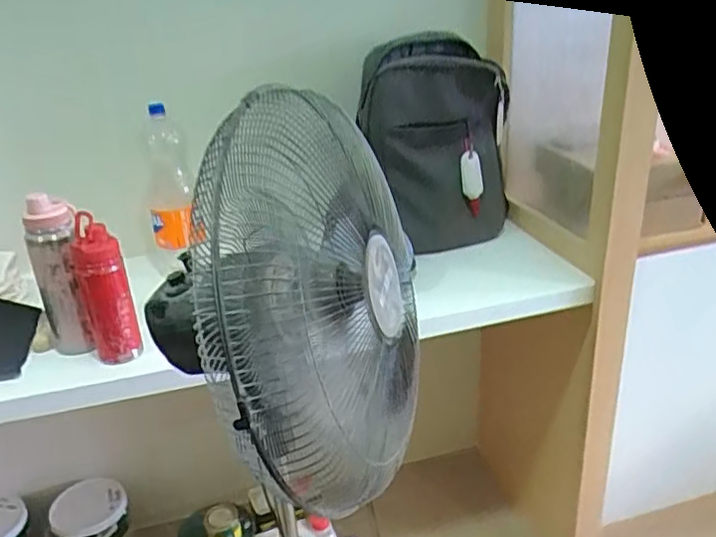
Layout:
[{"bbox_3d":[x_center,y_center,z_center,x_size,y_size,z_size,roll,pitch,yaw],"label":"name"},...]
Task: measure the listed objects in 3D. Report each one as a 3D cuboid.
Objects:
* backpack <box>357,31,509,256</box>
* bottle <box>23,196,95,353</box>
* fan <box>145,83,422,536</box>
[{"bbox_3d":[0.182,-0.288,1.479,0.321,0.430,0.235,1,26,8],"label":"backpack"},{"bbox_3d":[-0.479,0.024,1.026,0.079,0.263,0.075,-9,26,-13],"label":"bottle"},{"bbox_3d":[-0.087,0.426,0.863,0.347,1.237,0.354,-14,28,-22],"label":"fan"}]

